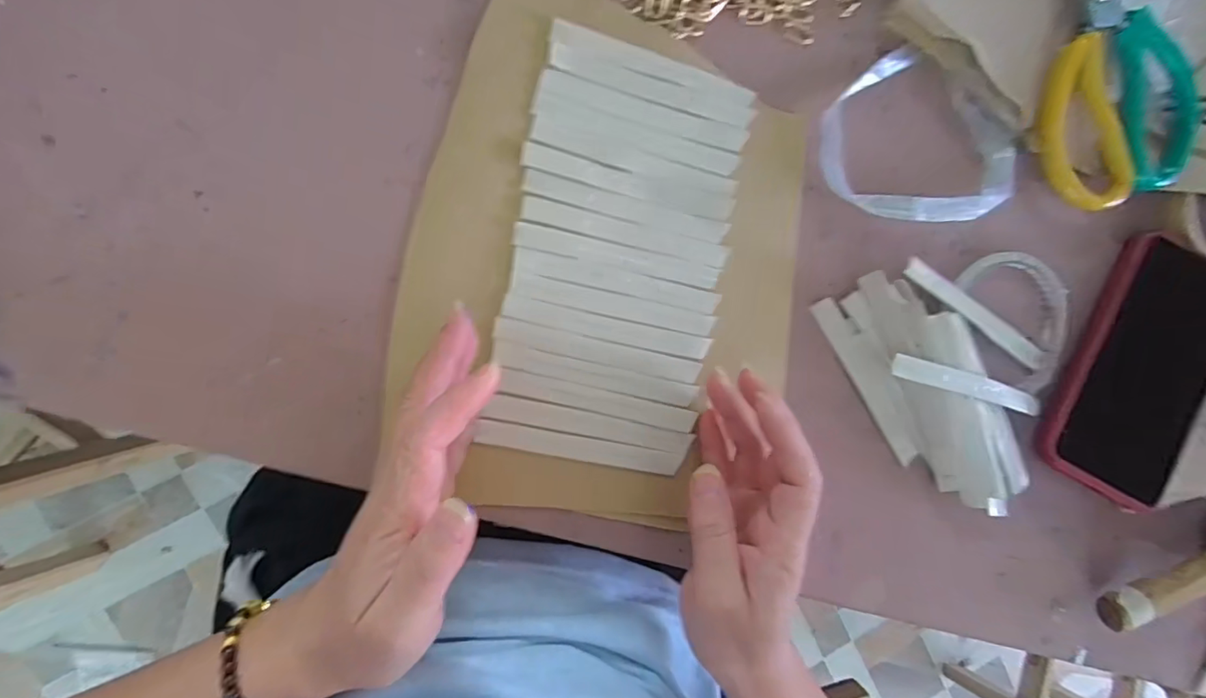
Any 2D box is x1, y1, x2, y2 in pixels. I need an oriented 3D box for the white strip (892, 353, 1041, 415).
[{"bbox_3d":[0.217,0.021,0.315,0.108,0.006,0.015,13,79,-14],"label":"white strip"}]

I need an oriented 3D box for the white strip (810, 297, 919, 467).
[{"bbox_3d":[0.161,0.018,0.320,0.019,0.009,0.110,-33,97,-7],"label":"white strip"}]

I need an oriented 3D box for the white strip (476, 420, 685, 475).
[{"bbox_3d":[-0.012,0.055,0.294,0.113,0.009,0.015,12,90,-10],"label":"white strip"}]

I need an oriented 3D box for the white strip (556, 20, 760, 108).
[{"bbox_3d":[0.029,-0.156,0.294,0.116,0.005,0.013,14,90,-10],"label":"white strip"}]

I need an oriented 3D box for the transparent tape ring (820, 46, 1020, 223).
[{"bbox_3d":[0.189,-0.125,0.316,0.125,0.013,0.098,7,91,-10],"label":"transparent tape ring"}]

